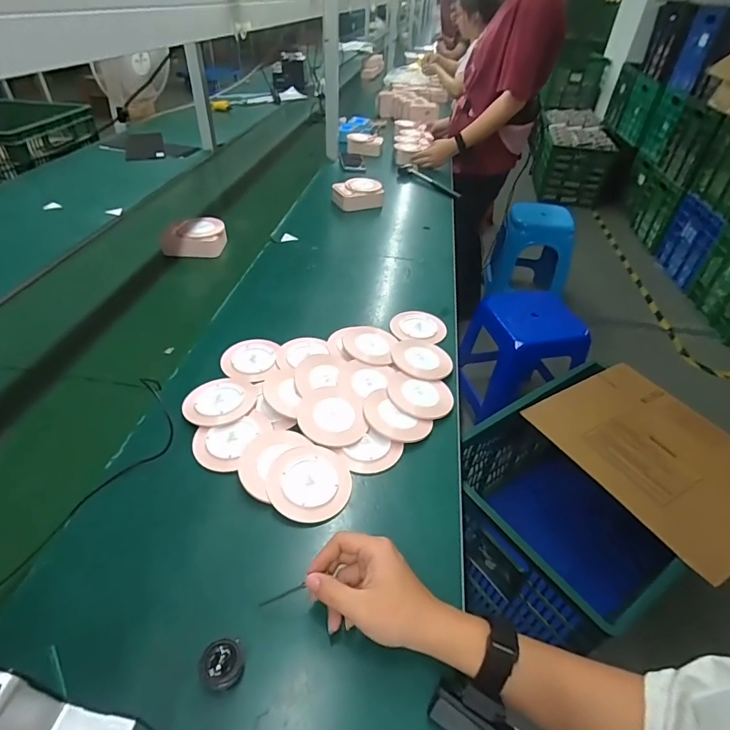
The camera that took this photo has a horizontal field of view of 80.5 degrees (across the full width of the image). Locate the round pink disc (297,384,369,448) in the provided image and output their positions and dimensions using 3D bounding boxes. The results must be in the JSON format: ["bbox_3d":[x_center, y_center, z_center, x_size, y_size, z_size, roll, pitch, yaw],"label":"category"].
[{"bbox_3d":[-0.047,0.070,0.609,0.091,0.004,0.100,3,49,-4],"label":"round pink disc"}]

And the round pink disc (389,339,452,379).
[{"bbox_3d":[0.095,-0.011,0.716,0.098,0.015,0.089,5,41,2],"label":"round pink disc"}]

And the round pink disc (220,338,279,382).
[{"bbox_3d":[-0.181,-0.011,0.700,0.091,0.010,0.096,2,41,-2],"label":"round pink disc"}]

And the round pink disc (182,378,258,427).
[{"bbox_3d":[-0.208,0.051,0.623,0.099,0.005,0.092,2,41,-2],"label":"round pink disc"}]

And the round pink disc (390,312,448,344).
[{"bbox_3d":[0.099,-0.068,0.792,0.100,0.014,0.089,5,41,2],"label":"round pink disc"}]

